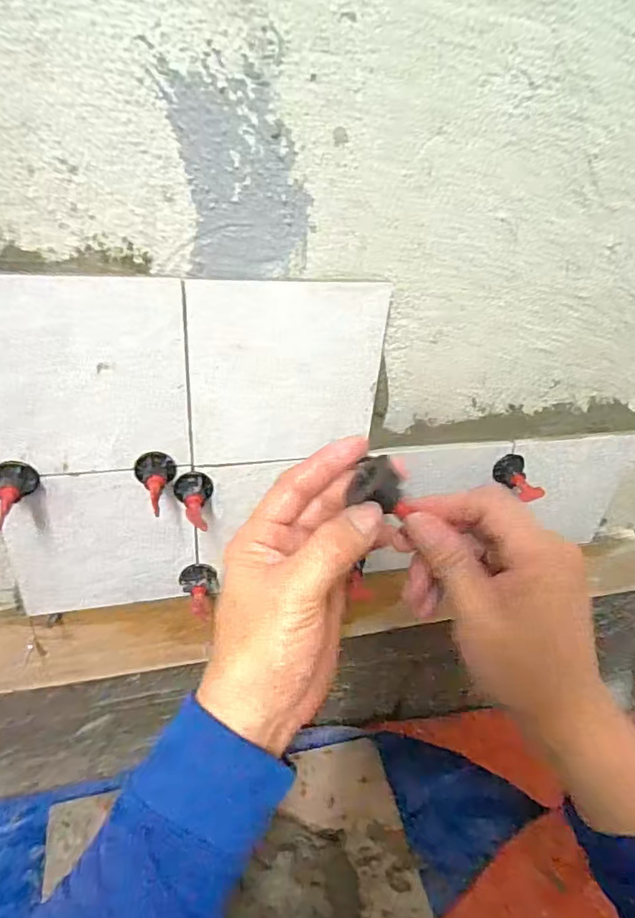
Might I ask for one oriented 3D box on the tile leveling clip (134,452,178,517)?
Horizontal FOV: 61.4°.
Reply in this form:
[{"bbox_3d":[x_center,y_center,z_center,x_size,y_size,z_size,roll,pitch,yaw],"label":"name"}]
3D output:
[{"bbox_3d":[-0.121,0.017,0.404,0.030,0.026,0.046,-5,35,-17],"label":"tile leveling clip"}]

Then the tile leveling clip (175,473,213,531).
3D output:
[{"bbox_3d":[-0.098,0.032,0.426,0.029,0.026,0.043,-2,34,-13],"label":"tile leveling clip"}]

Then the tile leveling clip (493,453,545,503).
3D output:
[{"bbox_3d":[0.192,0.019,0.506,0.032,0.025,0.045,-8,36,-21],"label":"tile leveling clip"}]

